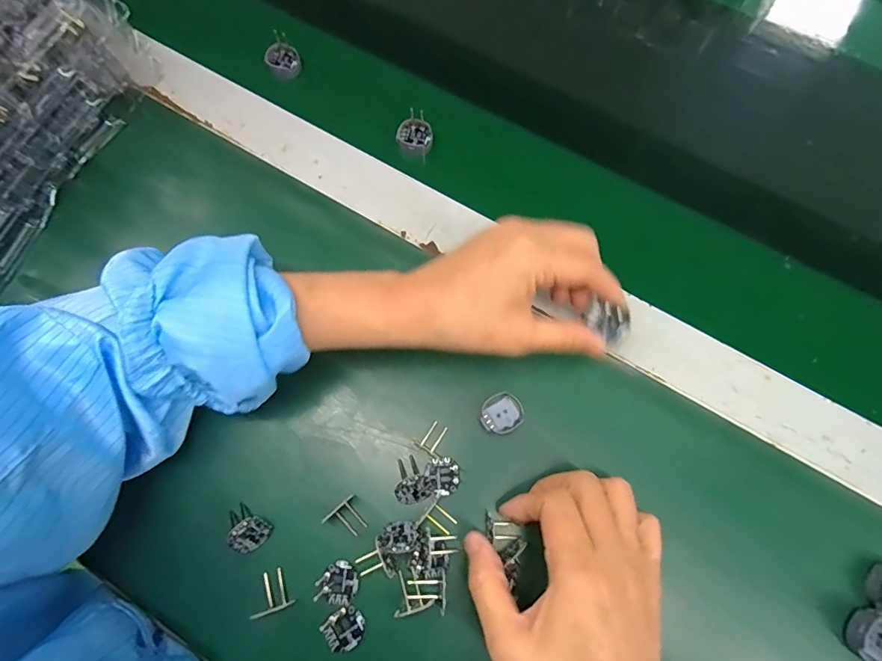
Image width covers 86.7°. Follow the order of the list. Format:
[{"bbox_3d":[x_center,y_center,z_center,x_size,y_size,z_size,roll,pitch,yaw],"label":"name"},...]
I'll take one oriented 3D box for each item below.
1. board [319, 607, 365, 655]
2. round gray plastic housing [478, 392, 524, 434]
[{"bbox_3d":[-0.058,0.181,0.281,0.025,0.004,0.022,-31,75,-8],"label":"board"},{"bbox_3d":[0.041,0.056,0.311,0.026,0.006,0.028,0,73,1],"label":"round gray plastic housing"}]

